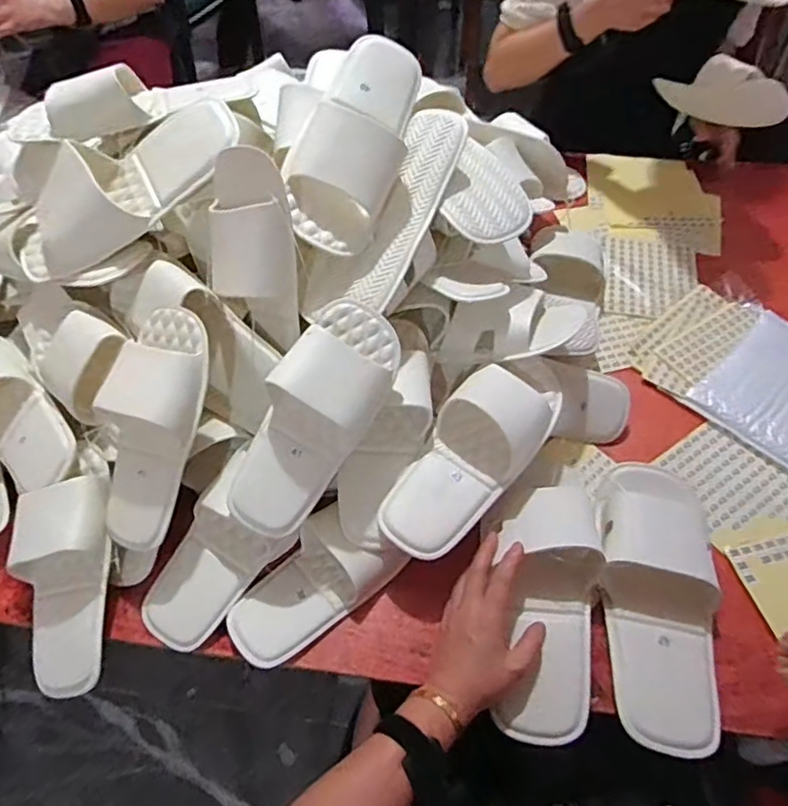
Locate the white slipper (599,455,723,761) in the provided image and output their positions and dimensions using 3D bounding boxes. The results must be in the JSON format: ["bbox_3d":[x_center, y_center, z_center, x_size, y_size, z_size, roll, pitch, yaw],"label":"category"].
[{"bbox_3d":[0.262,0.183,0.579,0.110,0.068,0.271,5,62,4],"label":"white slipper"}]

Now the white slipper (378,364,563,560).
[{"bbox_3d":[0.080,0.048,0.606,0.099,0.068,0.240,35,75,23],"label":"white slipper"}]

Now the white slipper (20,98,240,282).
[{"bbox_3d":[-0.292,-0.232,0.617,0.280,0.076,0.102,-31,56,6],"label":"white slipper"}]

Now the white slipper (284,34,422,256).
[{"bbox_3d":[-0.039,-0.276,0.617,0.104,0.073,0.252,13,72,10],"label":"white slipper"}]

